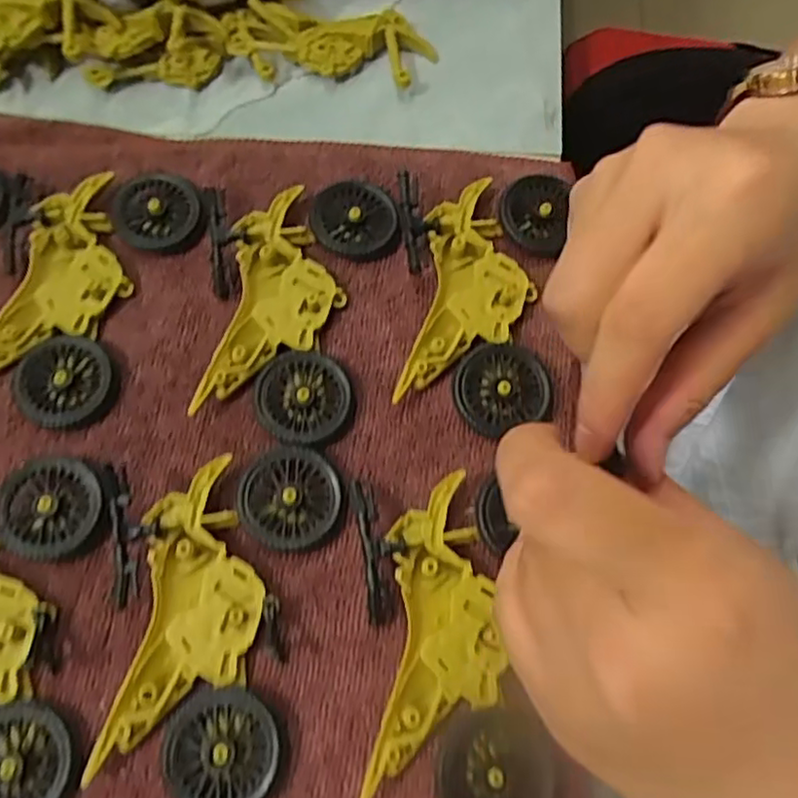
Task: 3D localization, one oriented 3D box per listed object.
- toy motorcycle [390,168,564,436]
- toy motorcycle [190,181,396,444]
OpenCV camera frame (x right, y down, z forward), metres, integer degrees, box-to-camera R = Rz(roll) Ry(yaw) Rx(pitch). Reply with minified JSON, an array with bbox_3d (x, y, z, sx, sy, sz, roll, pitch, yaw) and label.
[{"bbox_3d":[0.031,-0.045,0.266,0.067,0.015,0.113,8,69,3],"label":"toy motorcycle"},{"bbox_3d":[-0.040,-0.038,0.264,0.073,0.015,0.111,-2,69,0],"label":"toy motorcycle"}]

